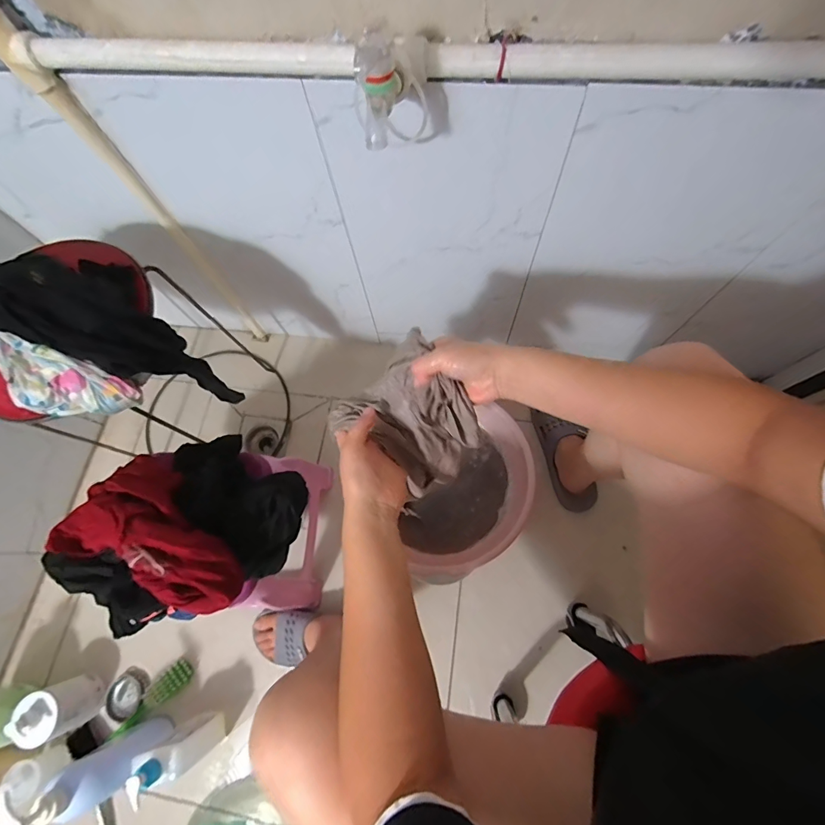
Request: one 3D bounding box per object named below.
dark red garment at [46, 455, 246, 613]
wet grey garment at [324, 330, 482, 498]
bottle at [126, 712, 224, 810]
[{"bbox_3d":[-0.293,0.136,0.470,0.225,0.074,0.134,19,74,11],"label":"dark red garment"},{"bbox_3d":[-0.007,0.016,0.477,0.134,0.118,0.146,-36,76,-8],"label":"wet grey garment"},{"bbox_3d":[-0.401,0.579,0.684,0.075,0.196,0.059,-26,72,-4],"label":"bottle"}]

